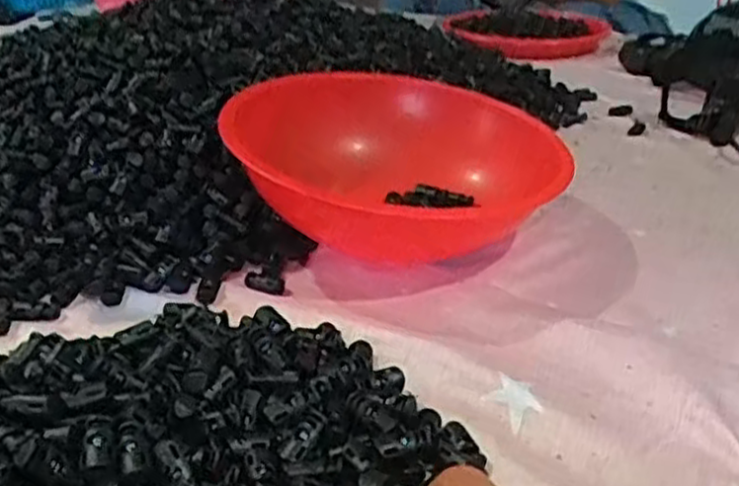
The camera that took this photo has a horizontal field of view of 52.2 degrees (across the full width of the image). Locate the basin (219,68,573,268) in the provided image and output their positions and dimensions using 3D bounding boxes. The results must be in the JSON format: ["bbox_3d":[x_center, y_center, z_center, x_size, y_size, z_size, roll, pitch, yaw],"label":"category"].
[{"bbox_3d":[0.023,-0.050,0.565,0.216,0.093,0.235,1,28,-1],"label":"basin"}]

